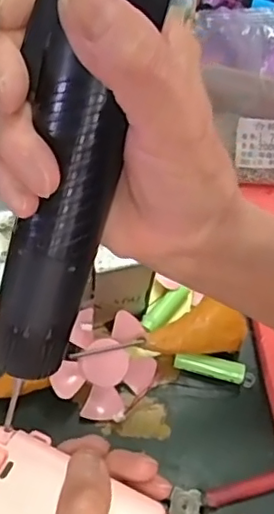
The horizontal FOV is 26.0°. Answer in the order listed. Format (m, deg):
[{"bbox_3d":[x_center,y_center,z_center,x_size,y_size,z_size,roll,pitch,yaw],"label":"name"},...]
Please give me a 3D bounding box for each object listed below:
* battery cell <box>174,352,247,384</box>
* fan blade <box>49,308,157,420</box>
[{"bbox_3d":[0.051,0.076,0.416,0.049,0.012,0.013,11,58,3],"label":"battery cell"},{"bbox_3d":[-0.019,0.073,0.406,0.065,0.016,0.071,25,73,-18],"label":"fan blade"}]

